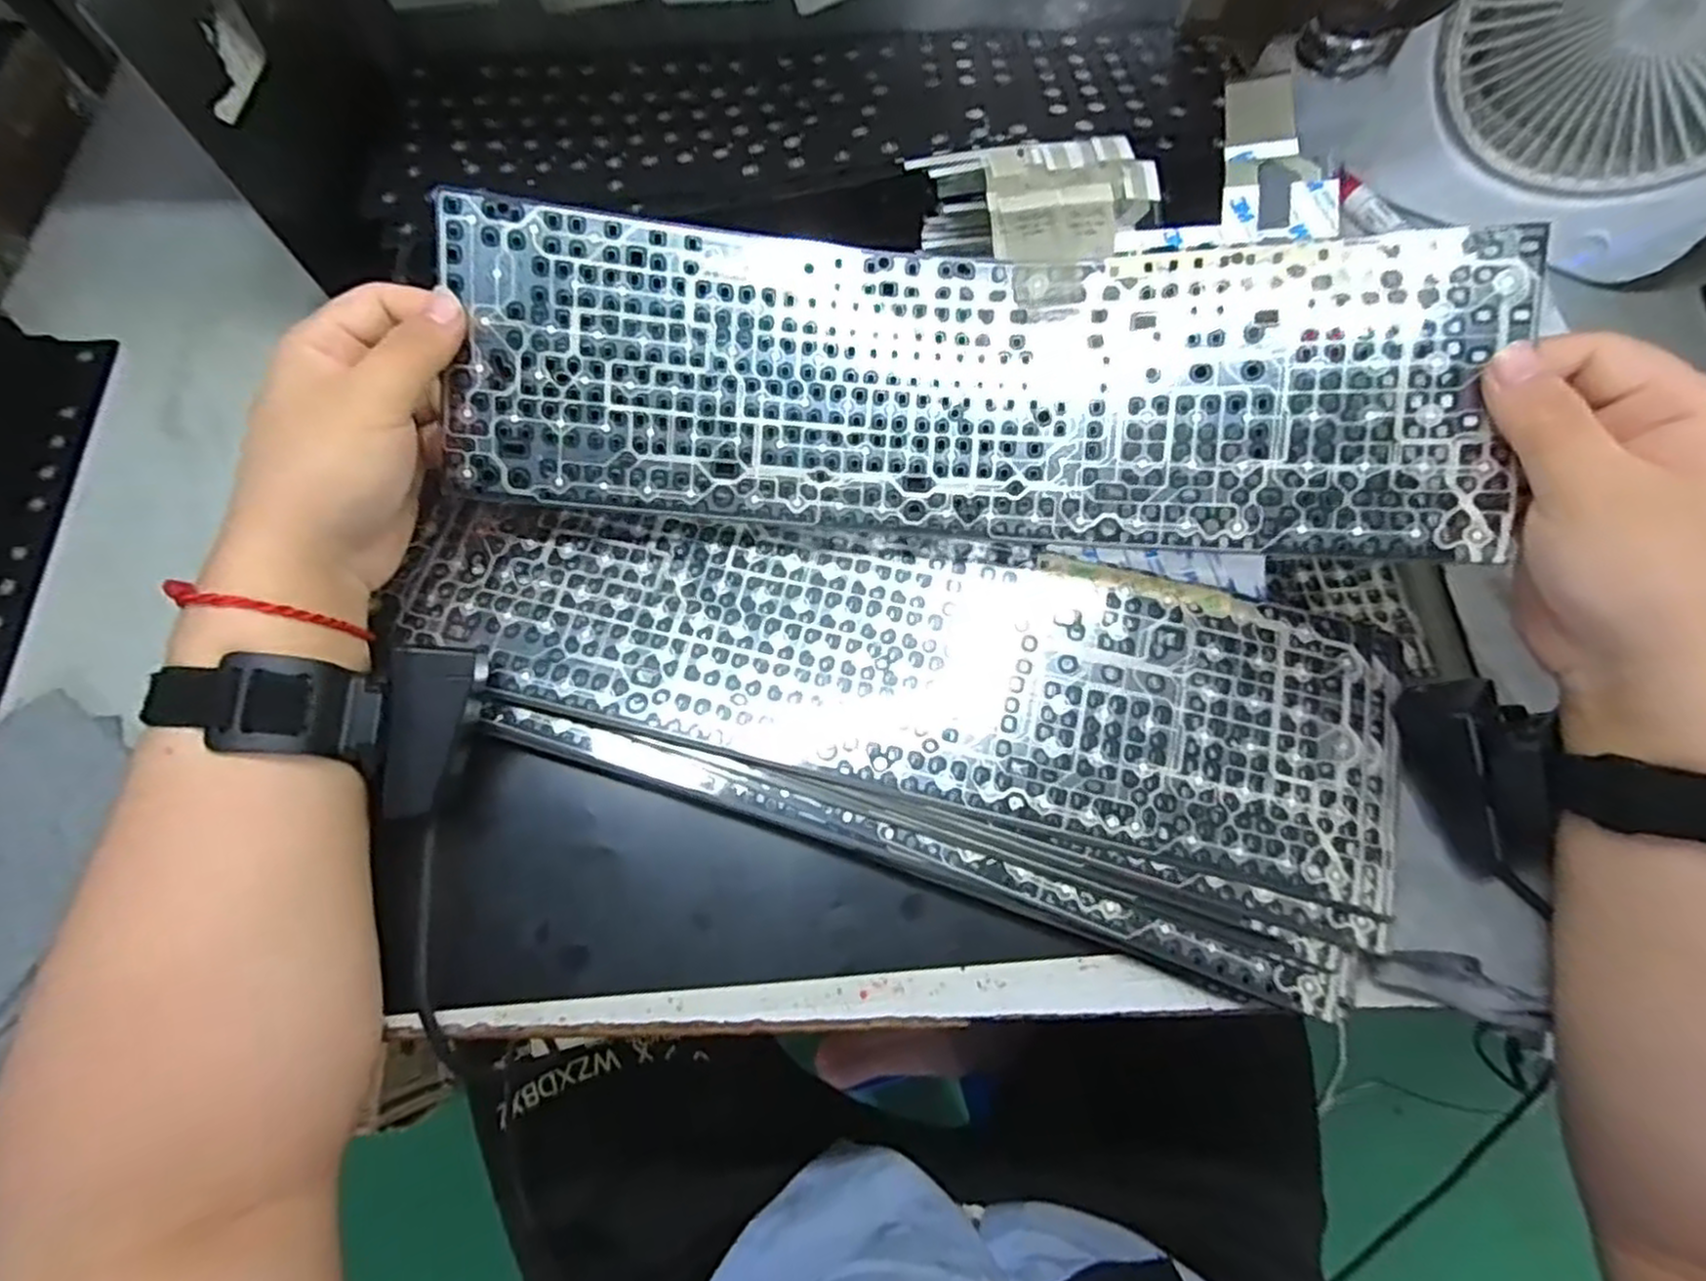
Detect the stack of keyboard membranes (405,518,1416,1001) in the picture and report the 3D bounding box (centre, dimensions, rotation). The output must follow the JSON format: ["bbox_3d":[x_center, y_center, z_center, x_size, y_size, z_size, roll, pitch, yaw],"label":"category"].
[{"bbox_3d":[0.010,0.015,0.338,0.435,0.034,0.152,18,70,6],"label":"stack of keyboard membranes"}]

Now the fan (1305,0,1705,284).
[{"bbox_3d":[0.376,-0.296,0.371,0.203,0.183,0.078,23,71,8],"label":"fan"}]

